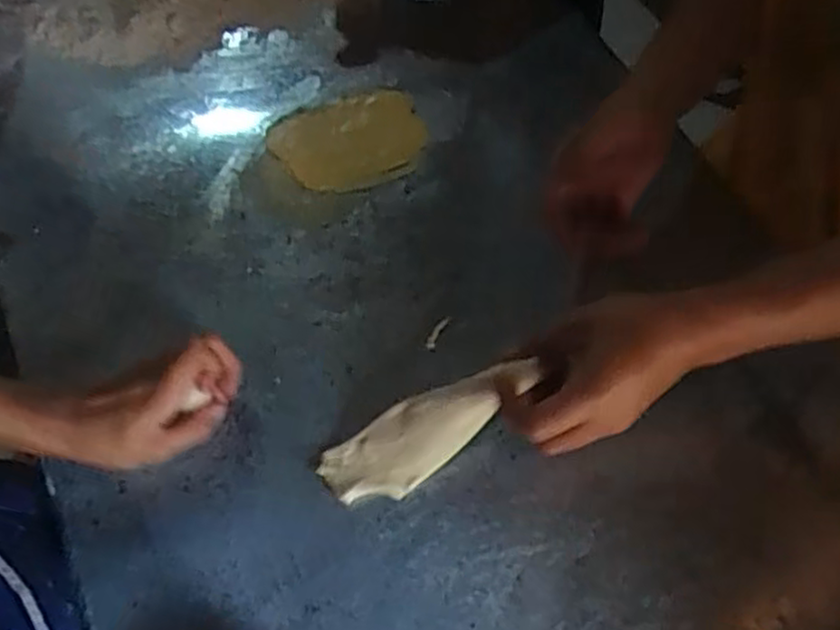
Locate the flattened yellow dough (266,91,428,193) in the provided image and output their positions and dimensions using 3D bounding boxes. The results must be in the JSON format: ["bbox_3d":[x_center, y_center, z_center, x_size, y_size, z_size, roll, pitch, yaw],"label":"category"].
[{"bbox_3d":[-0.064,-0.163,0.682,0.140,0.012,0.102,-19,63,-10],"label":"flattened yellow dough"}]

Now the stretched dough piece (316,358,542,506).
[{"bbox_3d":[0.007,0.082,0.515,0.171,0.015,0.054,-35,84,15],"label":"stretched dough piece"}]

